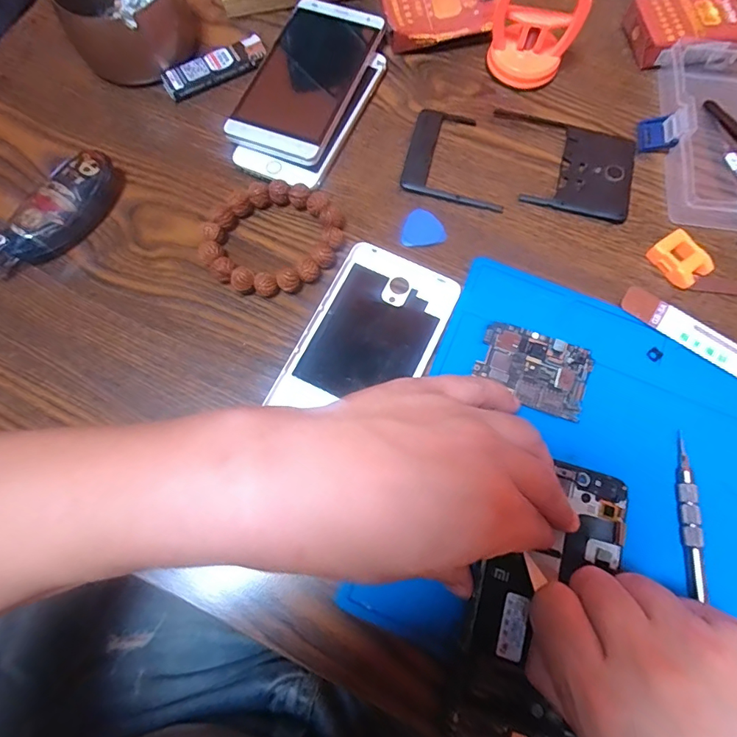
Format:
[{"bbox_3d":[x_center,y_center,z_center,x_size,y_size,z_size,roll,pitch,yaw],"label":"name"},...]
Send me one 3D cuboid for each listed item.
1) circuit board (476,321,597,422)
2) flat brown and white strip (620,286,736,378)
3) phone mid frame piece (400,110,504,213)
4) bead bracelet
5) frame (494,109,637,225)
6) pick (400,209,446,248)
[{"bbox_3d":[0.101,0.000,0.278,0.065,0.005,0.045,20,73,5],"label":"circuit board"},{"bbox_3d":[0.214,-0.016,0.285,0.114,0.005,0.023,35,75,9],"label":"flat brown and white strip"},{"bbox_3d":[0.065,-0.152,0.328,0.072,0.004,0.071,15,73,4],"label":"phone mid frame piece"},{"bbox_3d":[-0.062,-0.086,0.300,0.077,0.016,0.086,43,77,11],"label":"bead bracelet"},{"bbox_3d":[0.139,-0.147,0.326,0.100,0.006,0.076,16,73,4],"label":"frame"},{"bbox_3d":[0.036,-0.097,0.310,0.030,0.004,0.029,-11,73,-5],"label":"pick"}]

